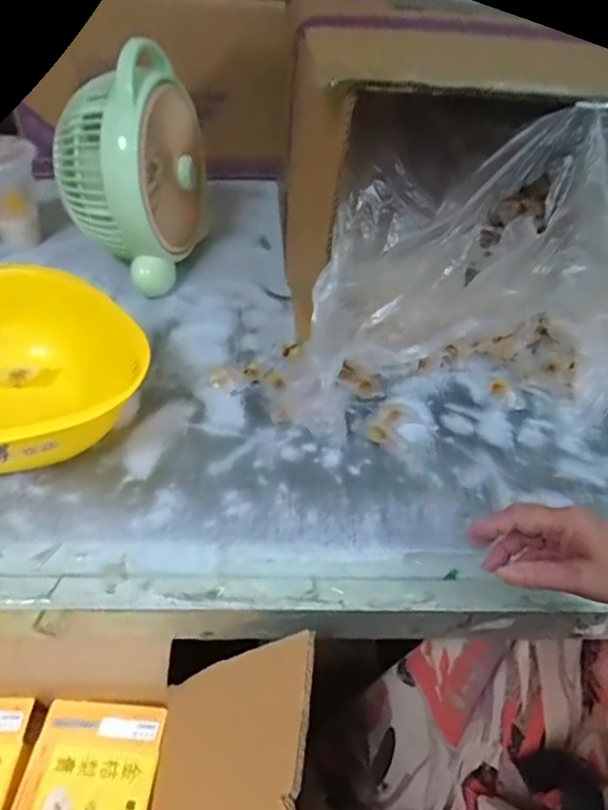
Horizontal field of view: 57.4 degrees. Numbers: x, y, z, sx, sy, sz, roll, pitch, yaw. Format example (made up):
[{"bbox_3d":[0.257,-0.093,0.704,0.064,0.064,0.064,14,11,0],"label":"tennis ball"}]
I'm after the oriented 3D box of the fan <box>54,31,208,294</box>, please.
[{"bbox_3d":[-0.204,-0.279,0.667,0.141,0.236,0.192,6,45,-2],"label":"fan"}]

